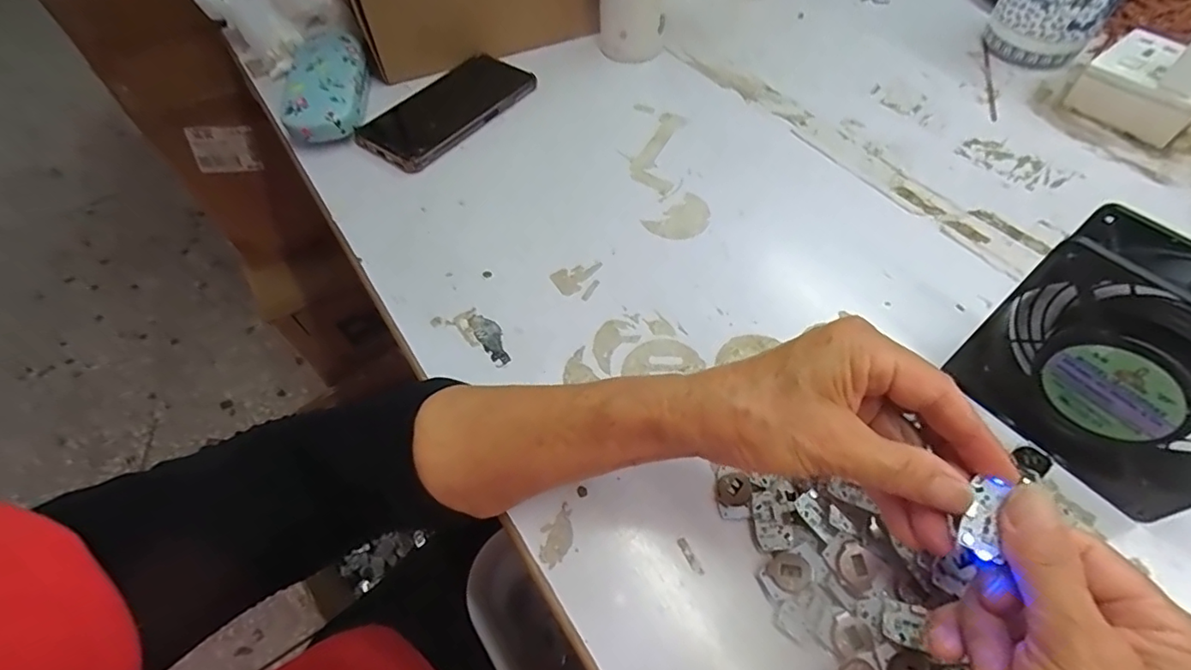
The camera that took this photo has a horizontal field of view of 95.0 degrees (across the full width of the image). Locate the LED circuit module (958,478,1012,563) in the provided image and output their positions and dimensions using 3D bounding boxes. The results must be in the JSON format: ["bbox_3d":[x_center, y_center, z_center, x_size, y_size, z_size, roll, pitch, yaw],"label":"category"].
[{"bbox_3d":[0.148,0.070,0.208,0.013,0.004,0.030,18,73,14],"label":"LED circuit module"}]

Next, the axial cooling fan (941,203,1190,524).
[{"bbox_3d":[0.265,0.017,0.272,0.048,0.122,0.119,-33,60,-19],"label":"axial cooling fan"}]

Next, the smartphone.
[{"bbox_3d":[-0.132,-0.210,0.504,0.082,0.013,0.169,31,62,22],"label":"smartphone"}]

